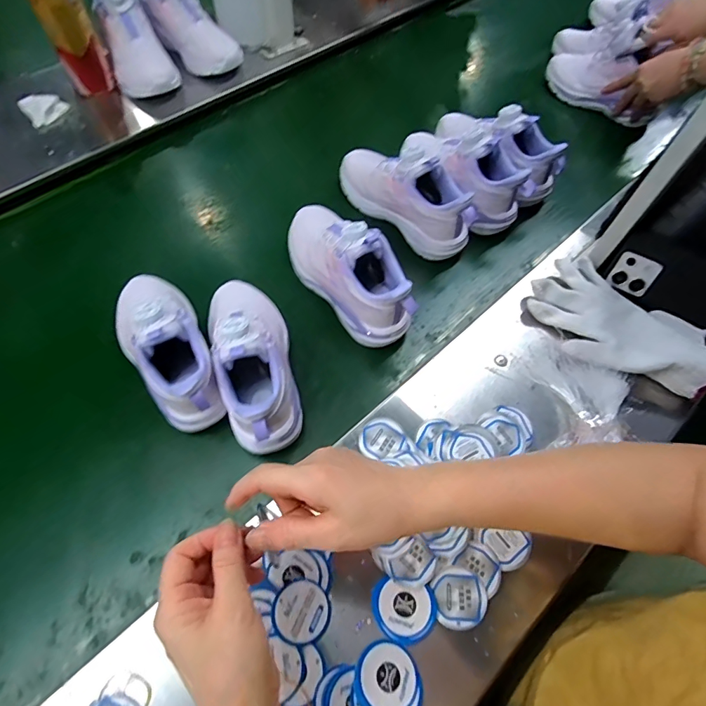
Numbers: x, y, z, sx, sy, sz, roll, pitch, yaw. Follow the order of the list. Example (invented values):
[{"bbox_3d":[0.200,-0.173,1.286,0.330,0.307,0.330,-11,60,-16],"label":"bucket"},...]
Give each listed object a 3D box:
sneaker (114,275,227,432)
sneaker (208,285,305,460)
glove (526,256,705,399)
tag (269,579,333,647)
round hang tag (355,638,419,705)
[{"bbox_3d":[-0.203,-0.015,0.474,0.081,0.111,0.212,-30,67,-17],"label":"sneaker"},{"bbox_3d":[-0.107,0.000,0.470,0.075,0.110,0.209,-13,63,-10],"label":"sneaker"},{"bbox_3d":[0.314,-0.033,0.506,0.203,0.034,0.135,37,66,16],"label":"glove"},{"bbox_3d":[-0.044,0.225,0.374,0.048,0.005,0.048,6,66,-13],"label":"tag"},{"bbox_3d":[0.028,0.261,0.349,0.046,0.010,0.048,-35,69,-19],"label":"round hang tag"}]

